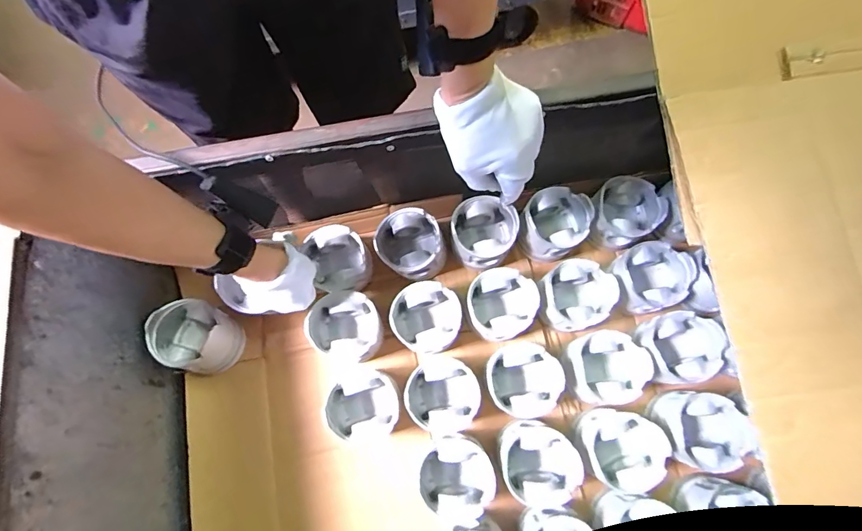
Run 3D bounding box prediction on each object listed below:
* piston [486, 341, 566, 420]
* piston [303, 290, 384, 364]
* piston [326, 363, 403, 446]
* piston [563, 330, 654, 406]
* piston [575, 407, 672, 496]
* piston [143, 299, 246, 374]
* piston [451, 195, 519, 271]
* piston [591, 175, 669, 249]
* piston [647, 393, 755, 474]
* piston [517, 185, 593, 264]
[{"bbox_3d":[0.122,0.155,0.571,0.093,0.072,0.093,0,75,2],"label":"piston"},{"bbox_3d":[-0.116,0.086,0.584,0.100,0.056,0.094,29,78,9],"label":"piston"},{"bbox_3d":[-0.091,0.191,0.561,0.093,0.054,0.100,0,75,2],"label":"piston"},{"bbox_3d":[0.234,0.138,0.568,0.108,0.062,0.095,-9,75,-1],"label":"piston"},{"bbox_3d":[0.243,0.238,0.546,0.101,0.070,0.096,0,75,2],"label":"piston"},{"bbox_3d":[-0.327,0.100,0.588,0.094,0.077,0.094,0,75,2],"label":"piston"},{"bbox_3d":[0.076,-0.043,0.618,0.088,0.089,0.089,0,75,2],"label":"piston"},{"bbox_3d":[0.289,-0.080,0.635,0.099,0.071,0.097,0,75,2],"label":"piston"},{"bbox_3d":[0.345,0.214,0.548,0.106,0.061,0.092,7,75,4],"label":"piston"},{"bbox_3d":[0.182,-0.061,0.633,0.092,0.082,0.095,0,75,2],"label":"piston"}]

